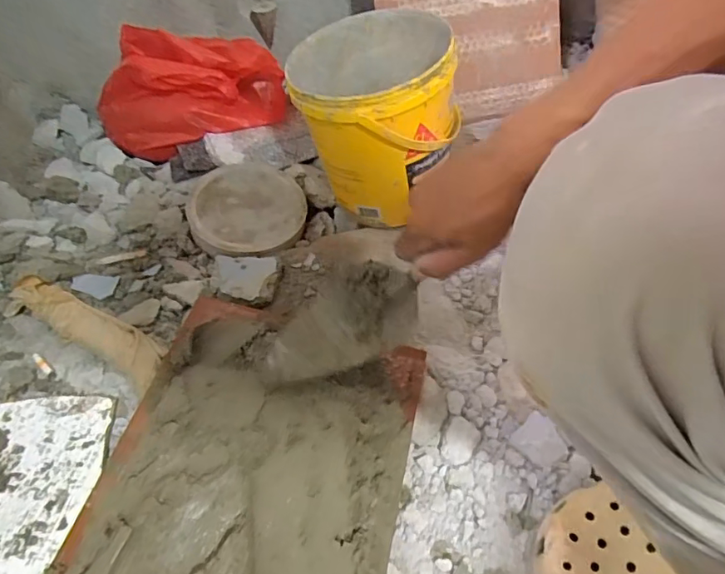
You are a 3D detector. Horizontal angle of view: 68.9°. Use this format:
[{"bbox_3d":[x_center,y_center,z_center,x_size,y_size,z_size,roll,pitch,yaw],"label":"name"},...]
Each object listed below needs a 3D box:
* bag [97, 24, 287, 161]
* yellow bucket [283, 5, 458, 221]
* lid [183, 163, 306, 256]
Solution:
[{"bbox_3d":[-0.258,-0.292,0.763,0.264,0.154,0.085,-12,52,-4],"label":"bag"},{"bbox_3d":[0.016,-0.203,0.643,0.175,0.183,0.190,-3,52,4],"label":"yellow bucket"},{"bbox_3d":[-0.149,-0.100,0.690,0.156,0.028,0.156,3,54,-4],"label":"lid"}]

